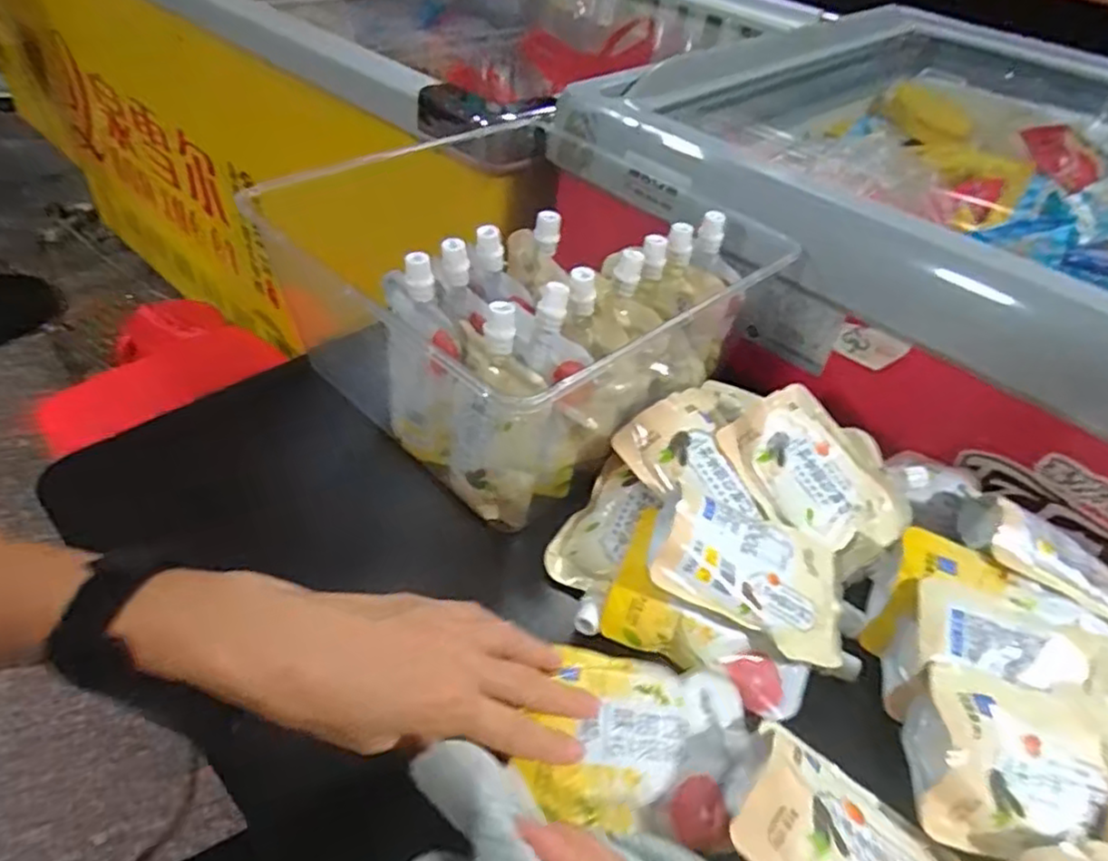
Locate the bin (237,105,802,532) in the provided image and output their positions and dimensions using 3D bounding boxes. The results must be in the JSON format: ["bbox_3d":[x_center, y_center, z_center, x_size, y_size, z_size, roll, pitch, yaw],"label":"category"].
[{"bbox_3d":[-0.021,-0.121,0.548,0.317,0.142,0.297,37,51,27],"label":"bin"}]

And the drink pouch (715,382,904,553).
[{"bbox_3d":[0.179,0.032,0.471,0.097,0.040,0.126,-25,80,-6],"label":"drink pouch"}]

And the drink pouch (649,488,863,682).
[{"bbox_3d":[0.123,0.088,0.413,0.134,0.024,0.077,28,60,-7],"label":"drink pouch"}]

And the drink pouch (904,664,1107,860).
[{"bbox_3d":[0.243,0.171,0.348,0.121,0.041,0.076,5,44,-2],"label":"drink pouch"}]

